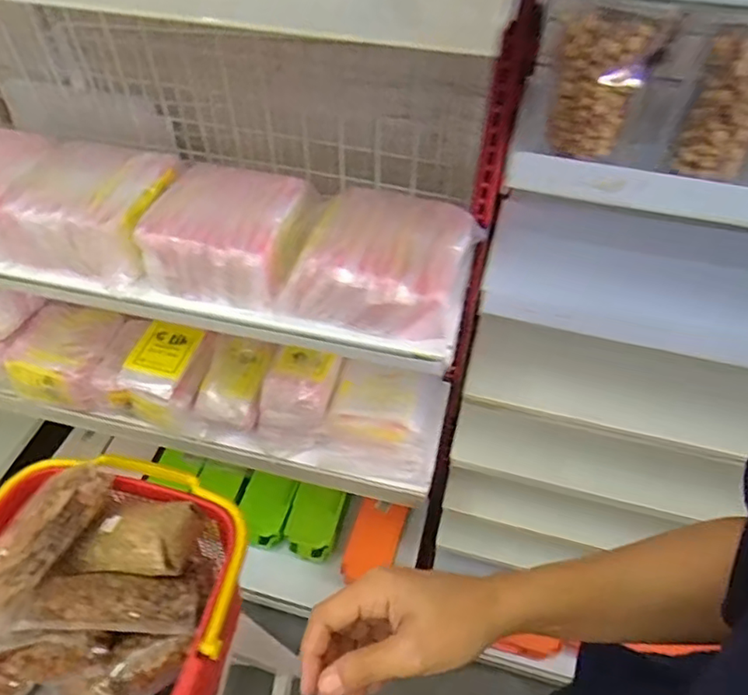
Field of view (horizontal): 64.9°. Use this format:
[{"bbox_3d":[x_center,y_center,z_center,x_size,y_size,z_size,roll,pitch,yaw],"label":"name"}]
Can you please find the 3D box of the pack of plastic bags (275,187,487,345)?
[{"bbox_3d":[0.011,-0.107,0.687,0.198,0.083,0.183,12,52,10],"label":"pack of plastic bags"}]

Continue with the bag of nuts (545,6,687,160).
[{"bbox_3d":[0.185,-0.212,0.474,0.077,0.113,0.033,9,51,7],"label":"bag of nuts"}]

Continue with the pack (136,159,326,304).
[{"bbox_3d":[-0.171,-0.142,0.711,0.172,0.081,0.165,11,51,9],"label":"pack"}]

